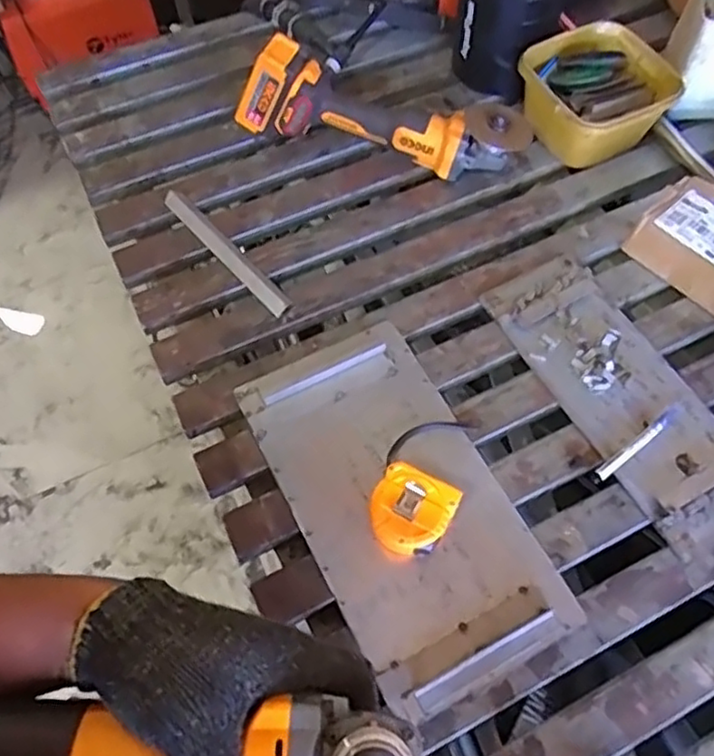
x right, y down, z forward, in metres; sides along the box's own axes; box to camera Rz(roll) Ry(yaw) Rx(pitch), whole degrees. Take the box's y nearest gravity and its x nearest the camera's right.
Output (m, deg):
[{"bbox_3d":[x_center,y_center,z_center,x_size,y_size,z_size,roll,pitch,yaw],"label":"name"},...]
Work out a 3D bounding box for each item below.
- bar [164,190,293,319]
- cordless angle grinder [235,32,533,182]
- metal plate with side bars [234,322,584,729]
[{"bbox_3d":[-0.164,-0.159,0.834,0.032,0.017,0.237,-38,68,-18],"label":"bar"},{"bbox_3d":[0.039,-0.359,0.880,0.369,0.126,0.116,14,63,8],"label":"cordless angle grinder"},{"bbox_3d":[0.041,0.122,0.681,0.200,0.015,0.377,-25,64,-12],"label":"metal plate with side bars"}]

